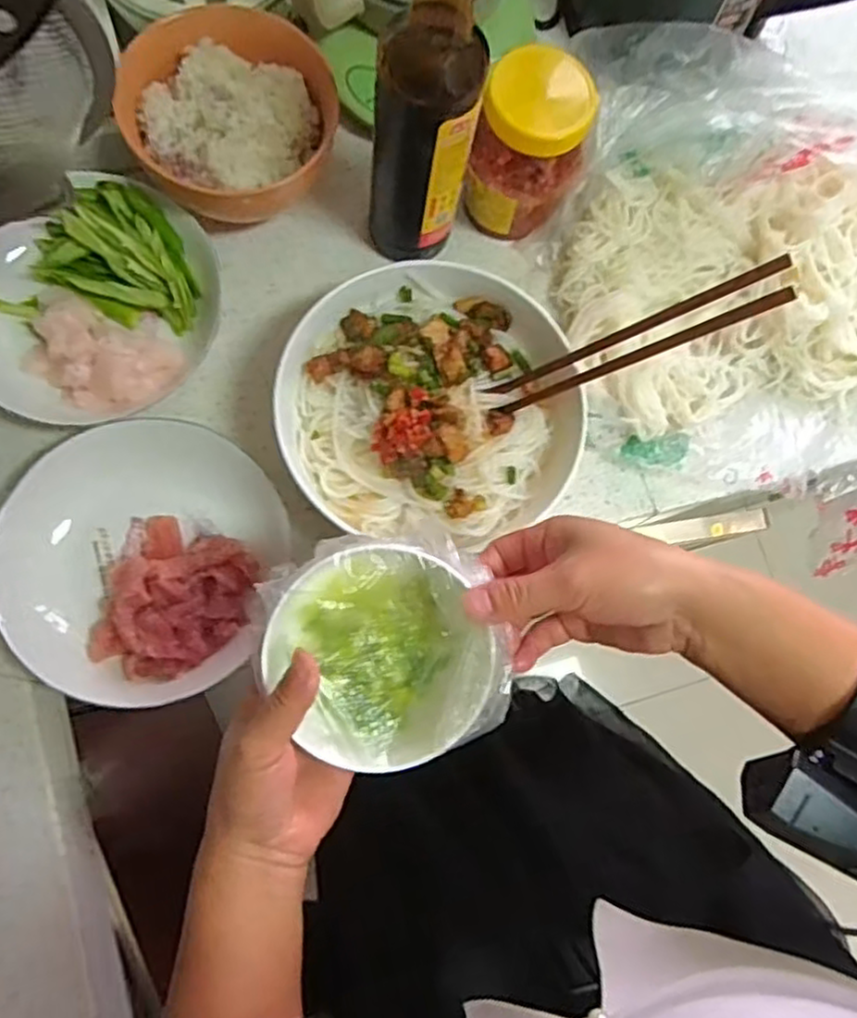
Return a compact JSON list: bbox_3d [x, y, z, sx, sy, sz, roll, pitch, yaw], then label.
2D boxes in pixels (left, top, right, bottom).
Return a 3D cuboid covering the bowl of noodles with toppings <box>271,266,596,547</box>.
[{"bbox_3d":[0.005,-0.073,0.479,0.195,0.057,0.175,5,69,5],"label":"bowl of noodles with toppings"}]

